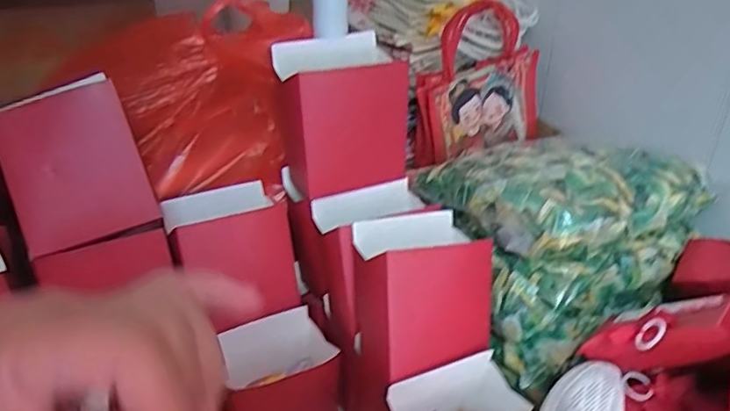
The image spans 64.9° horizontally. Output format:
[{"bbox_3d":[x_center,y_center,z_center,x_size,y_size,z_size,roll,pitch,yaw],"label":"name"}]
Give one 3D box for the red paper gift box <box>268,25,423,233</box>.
[{"bbox_3d":[-0.026,-0.100,0.788,0.153,0.228,0.107,-18,36,-27],"label":"red paper gift box"}]

